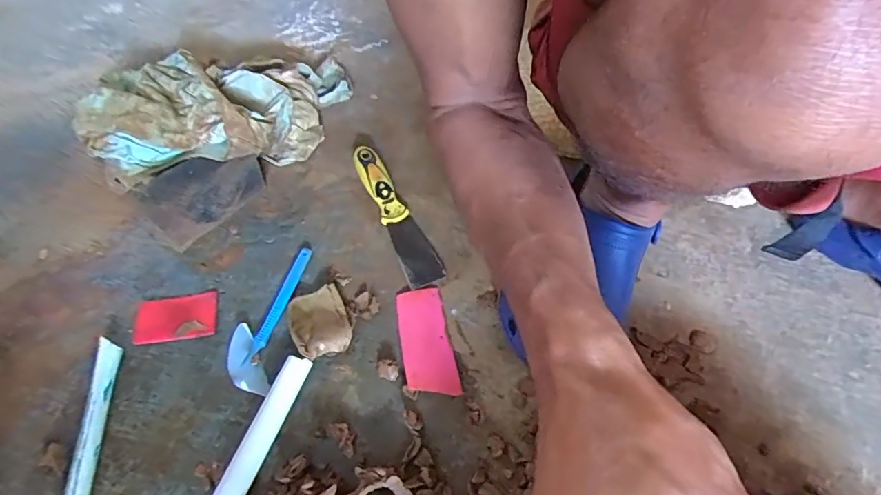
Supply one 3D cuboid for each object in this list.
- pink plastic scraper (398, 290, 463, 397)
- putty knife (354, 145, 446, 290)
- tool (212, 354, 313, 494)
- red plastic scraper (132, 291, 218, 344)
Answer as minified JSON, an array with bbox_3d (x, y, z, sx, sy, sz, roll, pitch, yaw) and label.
[{"bbox_3d":[-0.014,0.086,0.476,0.045,0.010,0.107,-9,55,-6],"label":"pink plastic scraper"},{"bbox_3d":[-0.051,-0.041,0.554,0.038,0.022,0.188,-21,57,-14],"label":"putty knife"},{"bbox_3d":[-0.150,0.160,0.412,0.021,0.022,0.149,15,55,11],"label":"tool"},{"bbox_3d":[-0.256,0.066,0.484,0.075,0.010,0.047,-6,54,-5],"label":"red plastic scraper"}]

